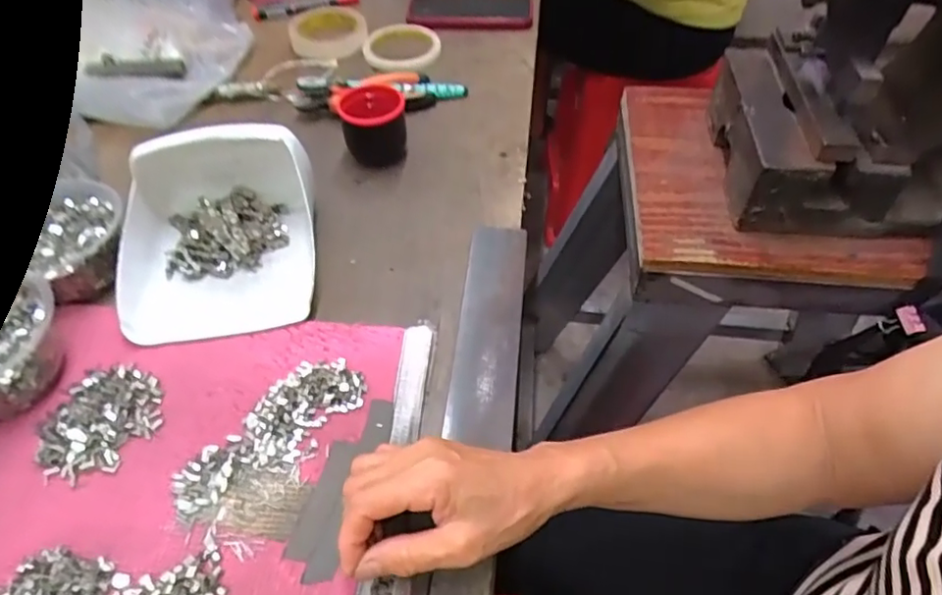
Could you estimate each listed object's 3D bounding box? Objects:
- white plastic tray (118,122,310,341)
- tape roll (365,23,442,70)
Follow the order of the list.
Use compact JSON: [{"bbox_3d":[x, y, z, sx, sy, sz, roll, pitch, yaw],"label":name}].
[{"bbox_3d":[-0.213,-0.060,0.489,0.152,0.084,0.172,-6,52,-5],"label":"white plastic tray"},{"bbox_3d":[-0.086,-0.322,0.758,0.097,0.023,0.097,5,52,3],"label":"tape roll"}]

